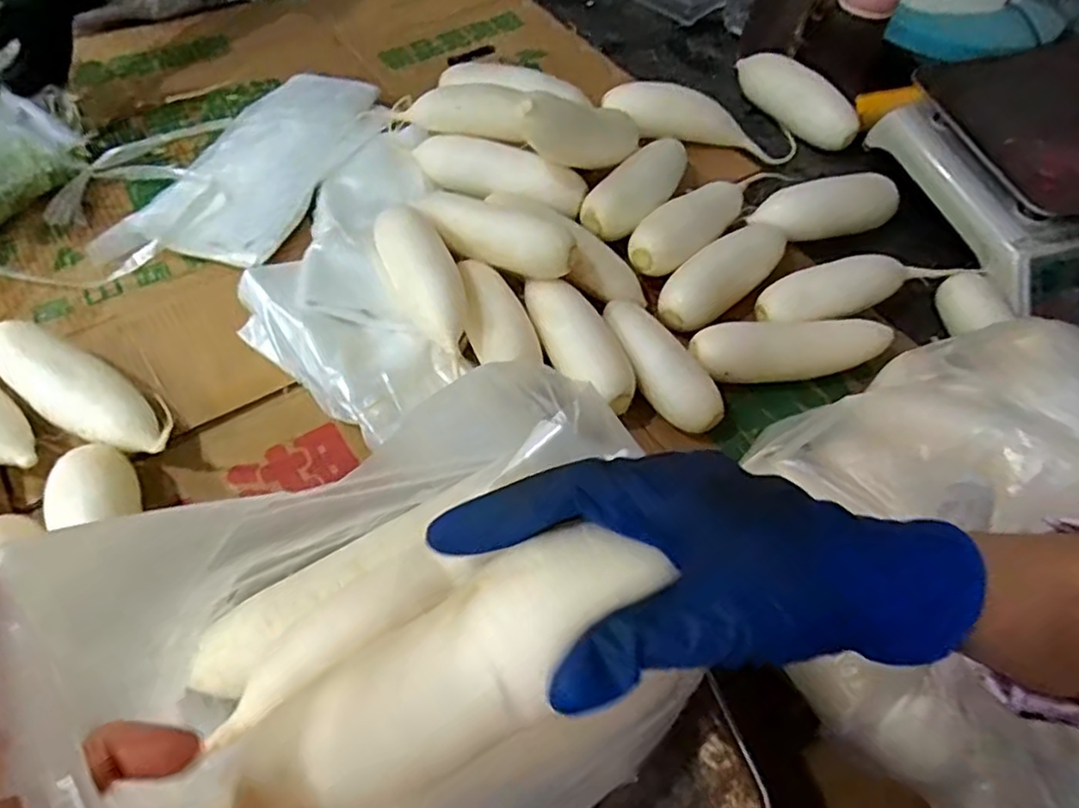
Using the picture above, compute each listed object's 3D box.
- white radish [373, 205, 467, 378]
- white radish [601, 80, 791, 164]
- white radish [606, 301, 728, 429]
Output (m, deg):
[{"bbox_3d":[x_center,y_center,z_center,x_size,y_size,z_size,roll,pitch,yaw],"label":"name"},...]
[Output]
[{"bbox_3d":[-0.097,-0.109,0.570,0.057,0.050,0.180,-20,60,-17],"label":"white radish"},{"bbox_3d":[0.199,-0.324,0.777,0.252,0.059,0.046,10,52,-17],"label":"white radish"},{"bbox_3d":[0.105,-0.031,0.575,0.053,0.046,0.151,-25,62,-20],"label":"white radish"}]

